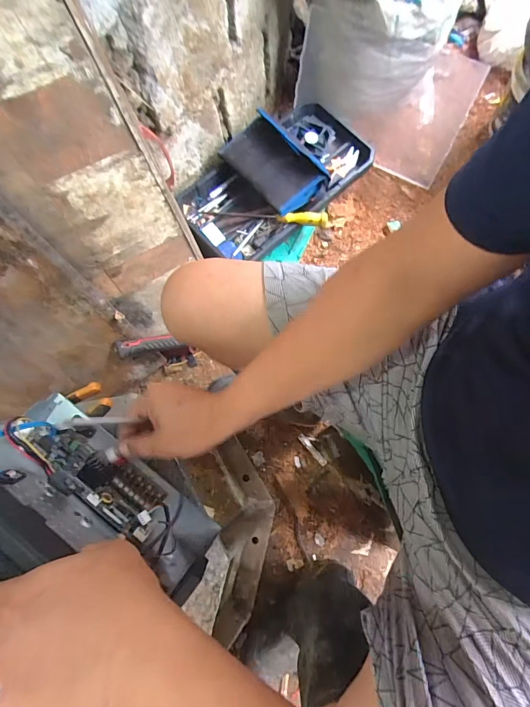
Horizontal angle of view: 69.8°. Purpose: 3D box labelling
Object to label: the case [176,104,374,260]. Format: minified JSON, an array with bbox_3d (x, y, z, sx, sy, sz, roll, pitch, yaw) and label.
[{"bbox_3d":[0.028,-0.418,0.856,0.458,0.112,0.251,-41,77,-9],"label":"case"}]

